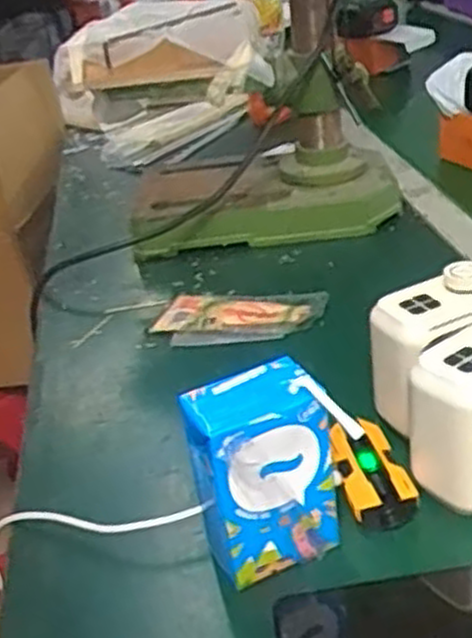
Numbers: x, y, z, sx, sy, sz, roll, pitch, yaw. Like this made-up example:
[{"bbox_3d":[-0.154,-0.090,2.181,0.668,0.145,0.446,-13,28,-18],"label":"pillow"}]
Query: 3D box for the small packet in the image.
[{"bbox_3d":[0.000,-0.001,0.686,0.144,0.007,0.076,1,33,17],"label":"small packet"}]

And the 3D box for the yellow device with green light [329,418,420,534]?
[{"bbox_3d":[0.080,0.093,0.474,0.040,0.025,0.071,-9,37,-9],"label":"yellow device with green light"}]

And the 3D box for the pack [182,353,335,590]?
[{"bbox_3d":[0.014,0.085,0.427,0.078,0.111,0.044,-19,30,-18],"label":"pack"}]

